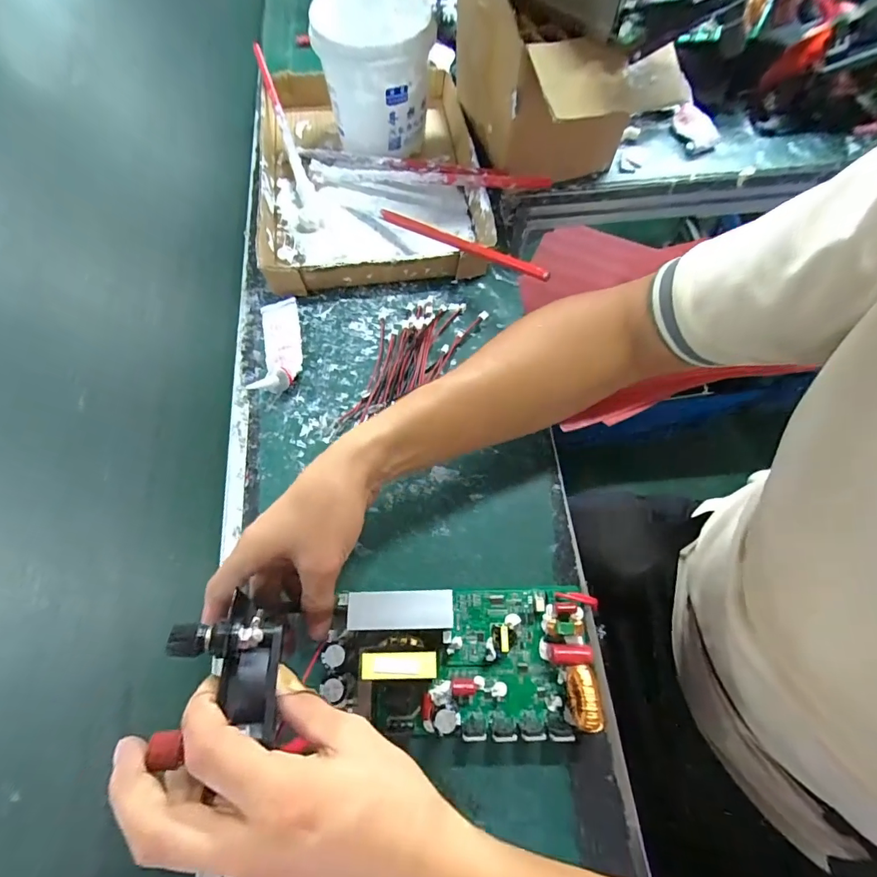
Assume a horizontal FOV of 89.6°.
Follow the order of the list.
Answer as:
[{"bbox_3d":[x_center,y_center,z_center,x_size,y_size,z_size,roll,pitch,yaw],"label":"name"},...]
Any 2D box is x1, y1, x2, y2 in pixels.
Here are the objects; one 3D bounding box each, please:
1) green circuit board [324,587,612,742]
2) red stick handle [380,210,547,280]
[{"bbox_3d":[0.019,0.152,0.302,0.191,0.056,0.097,0,68,-1],"label":"green circuit board"},{"bbox_3d":[0.020,-0.194,0.431,0.206,0.013,0.014,34,69,28],"label":"red stick handle"}]

